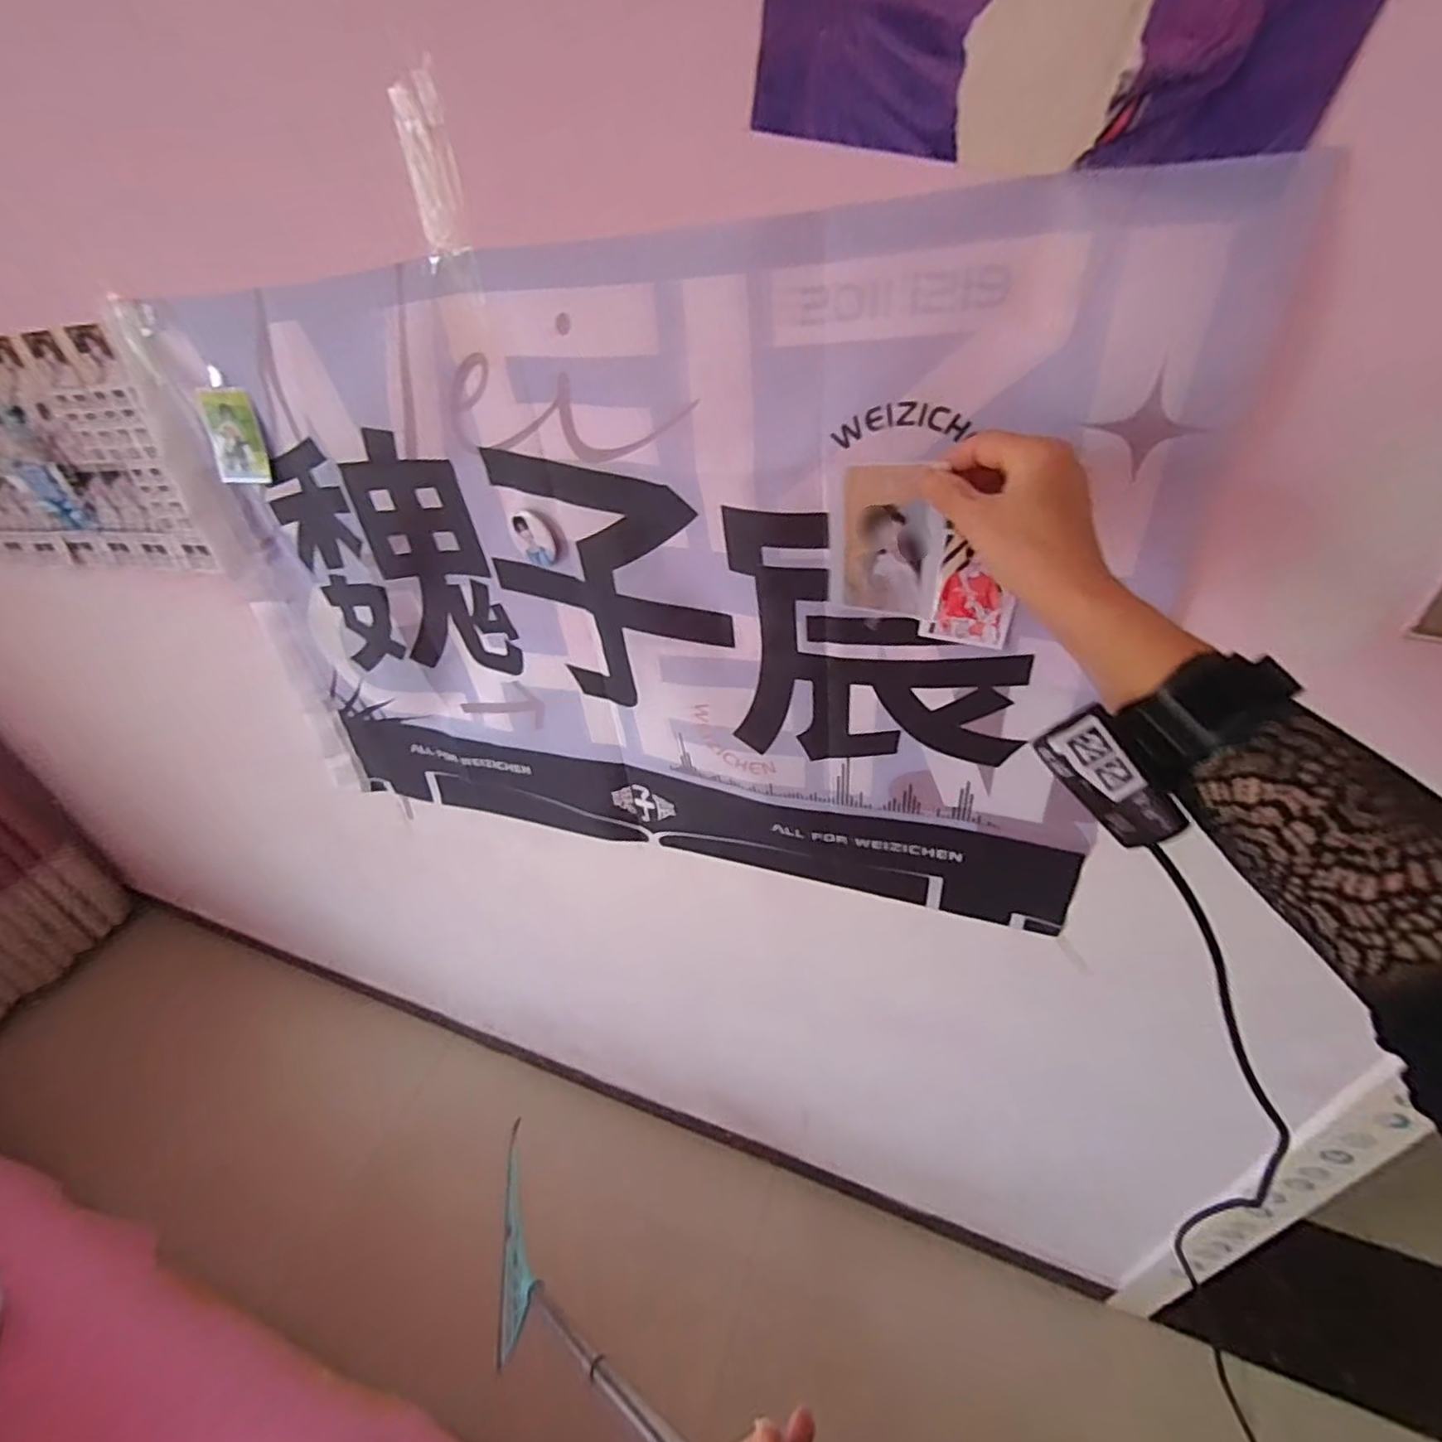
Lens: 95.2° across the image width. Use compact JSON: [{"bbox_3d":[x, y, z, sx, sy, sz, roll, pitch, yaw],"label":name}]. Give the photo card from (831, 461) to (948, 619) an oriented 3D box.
[{"bbox_3d":[0.111,-0.119,0.439,0.073,0.100,0.007,16,35,28],"label":"photo card"}]

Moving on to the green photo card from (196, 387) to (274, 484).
[{"bbox_3d":[-0.505,-0.295,0.683,0.069,0.090,0.010,7,27,9],"label":"green photo card"}]

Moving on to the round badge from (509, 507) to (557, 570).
[{"bbox_3d":[-0.179,-0.174,0.626,0.047,0.051,0.011,21,44,29],"label":"round badge"}]

